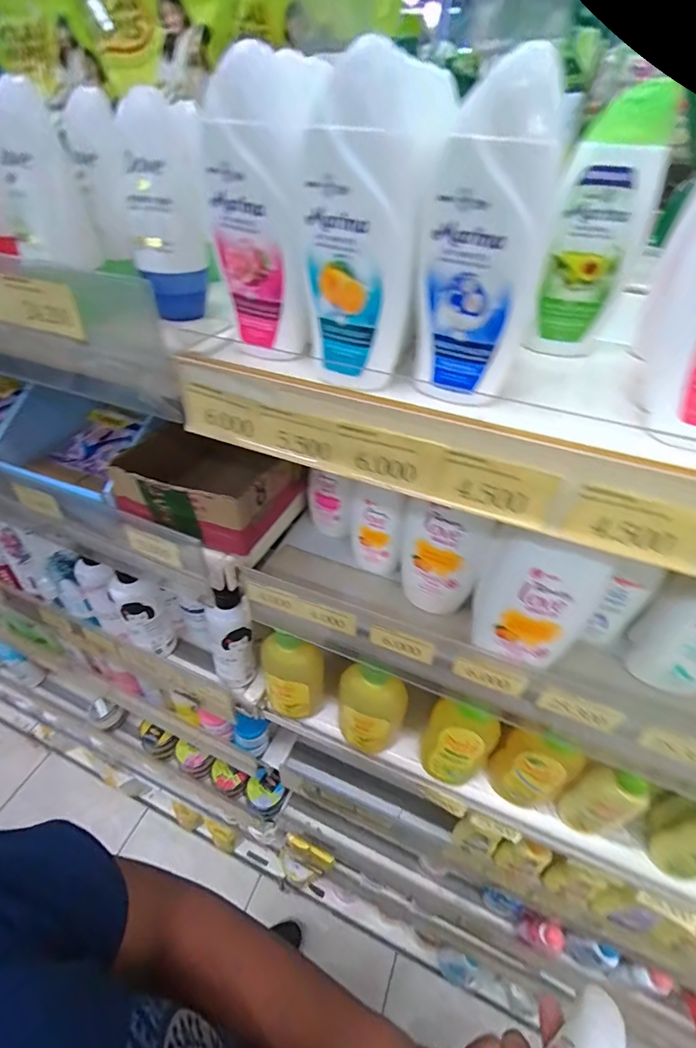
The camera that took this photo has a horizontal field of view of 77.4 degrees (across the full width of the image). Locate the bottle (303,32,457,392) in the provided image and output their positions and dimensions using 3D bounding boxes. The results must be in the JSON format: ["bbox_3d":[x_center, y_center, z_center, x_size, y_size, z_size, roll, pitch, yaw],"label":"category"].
[{"bbox_3d":[0.009,-0.128,0.199,0.042,0.119,0.037,34,50,30],"label":"bottle"}]

